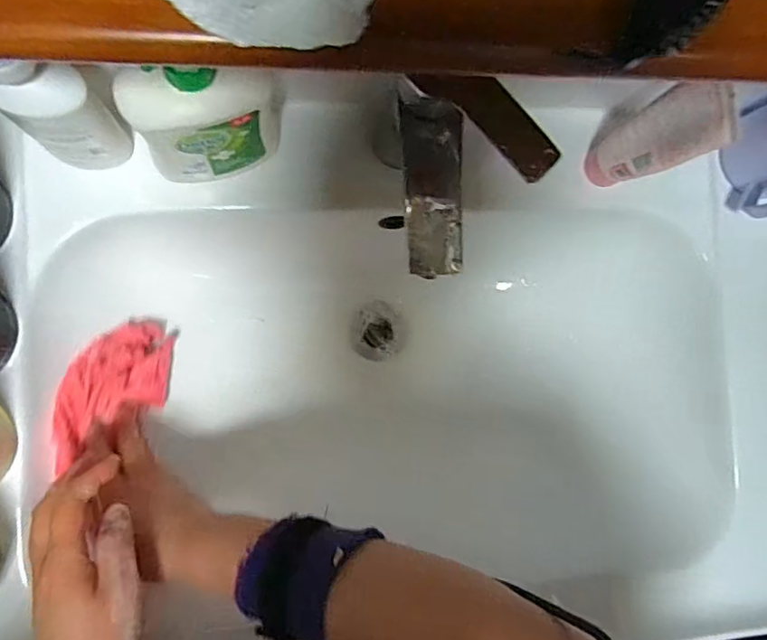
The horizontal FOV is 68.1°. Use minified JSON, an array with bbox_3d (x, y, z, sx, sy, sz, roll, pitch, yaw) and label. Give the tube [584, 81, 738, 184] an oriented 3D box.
[{"bbox_3d":[0.218,-0.141,0.443,0.032,0.148,0.053,-4,89,-18],"label":"tube"}]

